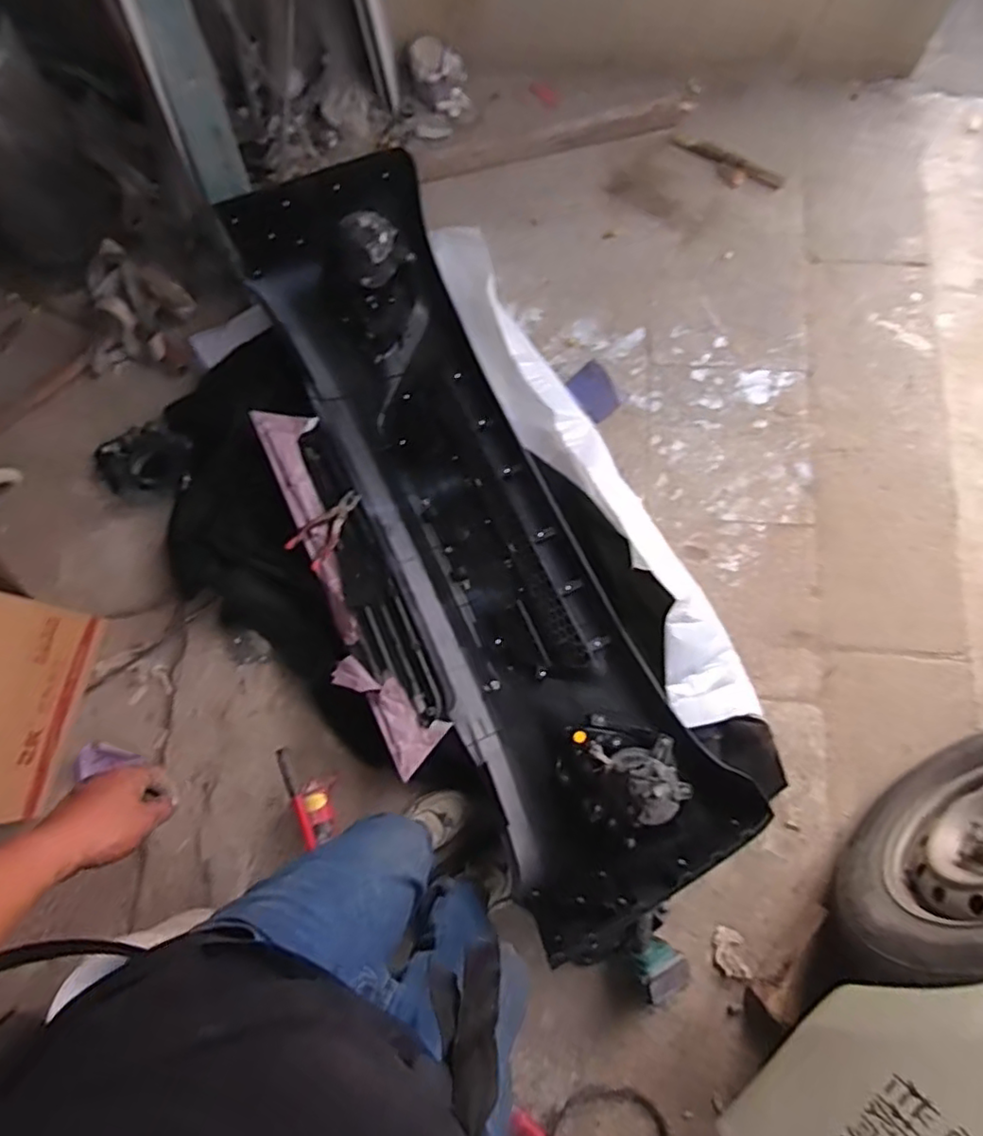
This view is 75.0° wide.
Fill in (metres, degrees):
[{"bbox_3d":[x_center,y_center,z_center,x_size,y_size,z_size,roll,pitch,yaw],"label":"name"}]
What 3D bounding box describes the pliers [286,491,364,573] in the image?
[{"bbox_3d":[-0.375,-0.096,1.447,0.094,0.017,0.197,29,80,9],"label":"pliers"}]

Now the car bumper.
[{"bbox_3d":[-0.052,-0.124,1.338,0.446,0.346,1.525,-26,77,-3],"label":"car bumper"}]

